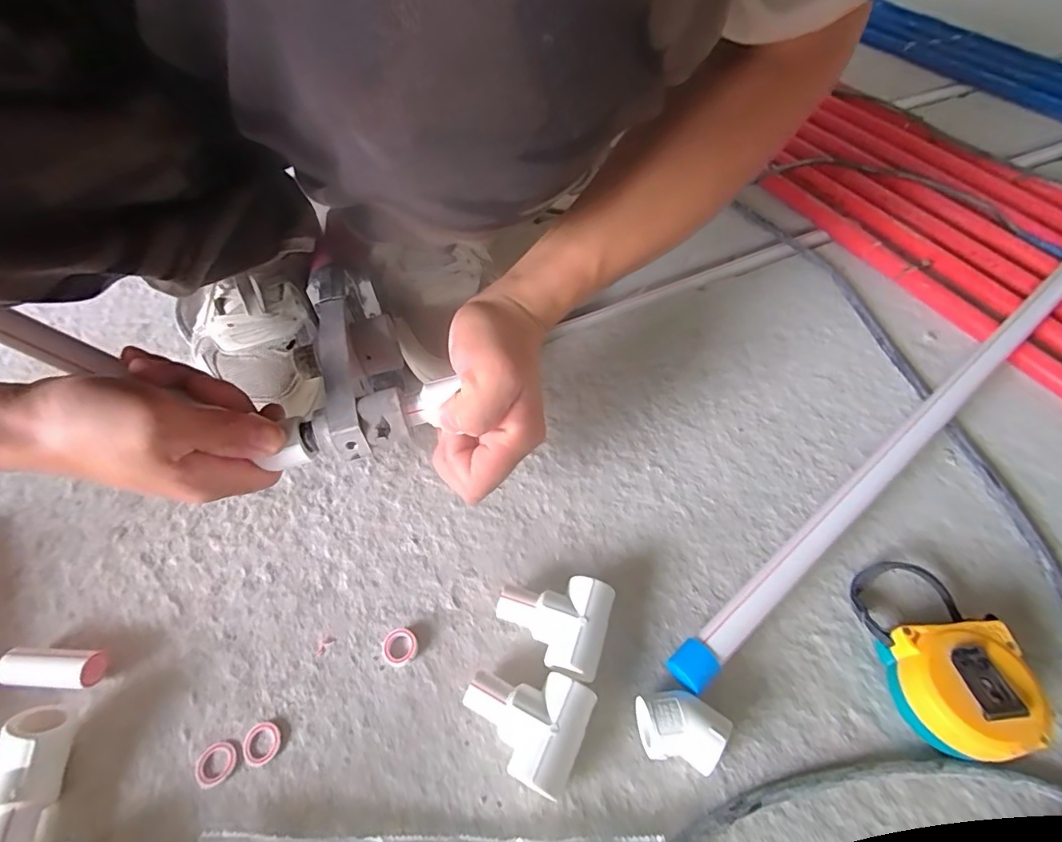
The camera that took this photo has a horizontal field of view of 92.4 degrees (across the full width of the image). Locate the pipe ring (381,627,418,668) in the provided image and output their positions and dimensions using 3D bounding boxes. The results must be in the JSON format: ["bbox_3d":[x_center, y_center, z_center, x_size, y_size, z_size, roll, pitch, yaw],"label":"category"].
[{"bbox_3d":[-0.082,0.141,0.316,0.021,0.005,0.022,-1,54,1],"label":"pipe ring"}]

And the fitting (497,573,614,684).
[{"bbox_3d":[0.013,0.122,0.311,0.065,0.031,0.055,15,56,13],"label":"fitting"}]

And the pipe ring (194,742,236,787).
[{"bbox_3d":[-0.175,0.190,0.281,0.021,0.004,0.021,-1,54,1],"label":"pipe ring"}]

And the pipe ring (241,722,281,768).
[{"bbox_3d":[-0.153,0.182,0.287,0.020,0.004,0.022,-1,54,1],"label":"pipe ring"}]

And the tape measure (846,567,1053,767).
[{"bbox_3d":[0.232,0.130,0.290,0.059,0.041,0.103,-5,54,-1],"label":"tape measure"}]

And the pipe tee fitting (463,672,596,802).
[{"bbox_3d":[-0.004,0.163,0.281,0.065,0.030,0.052,21,57,17],"label":"pipe tee fitting"}]

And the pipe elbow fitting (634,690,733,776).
[{"bbox_3d":[0.080,0.166,0.274,0.045,0.030,0.032,11,55,10],"label":"pipe elbow fitting"}]

